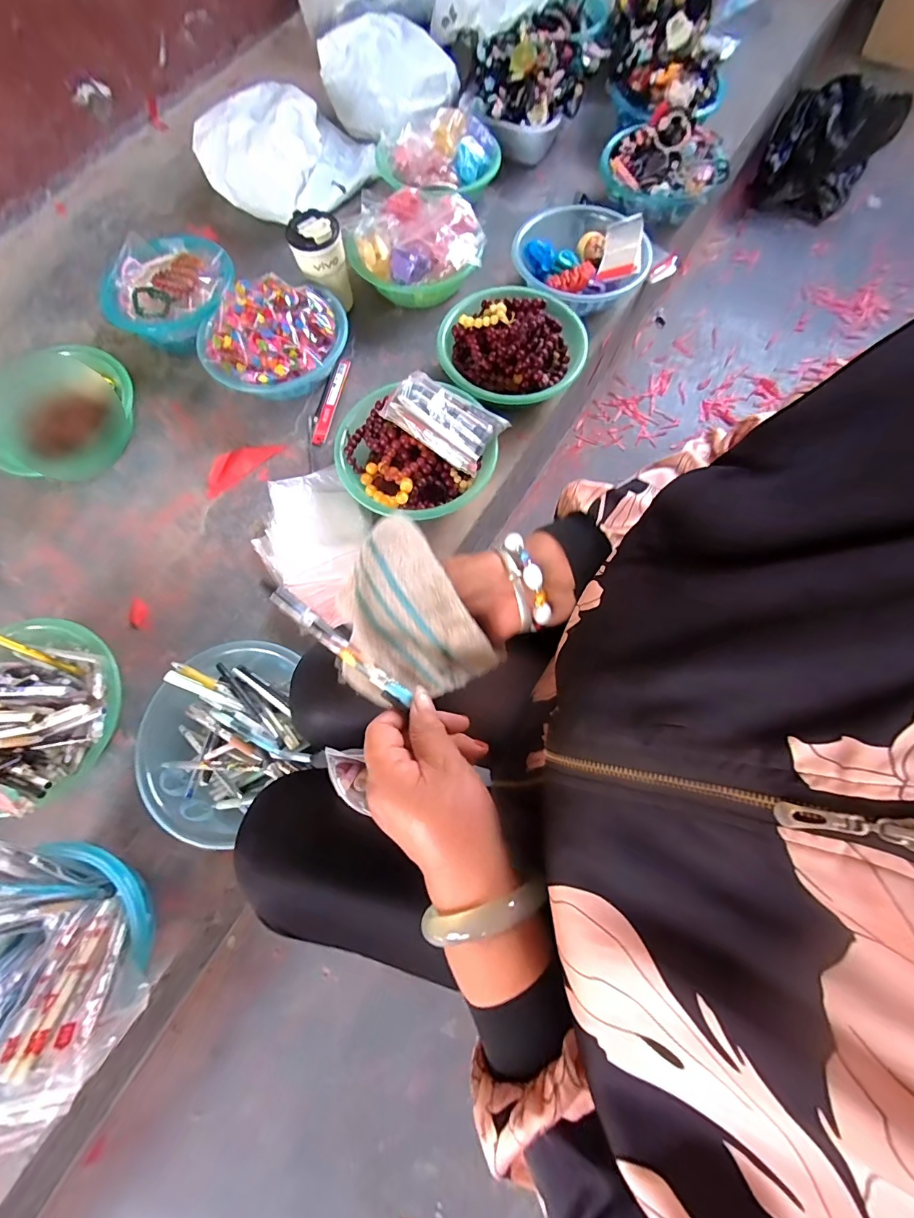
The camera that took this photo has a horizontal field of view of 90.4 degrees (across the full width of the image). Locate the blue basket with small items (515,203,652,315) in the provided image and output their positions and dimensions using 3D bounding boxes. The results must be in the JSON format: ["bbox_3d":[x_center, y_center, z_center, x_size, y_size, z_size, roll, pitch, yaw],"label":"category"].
[{"bbox_3d":[0.226,-0.630,0.829,0.225,0.081,0.244,-1,72,2],"label":"blue basket with small items"}]

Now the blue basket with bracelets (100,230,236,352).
[{"bbox_3d":[-0.510,-0.575,0.822,0.216,0.102,0.223,-1,72,2],"label":"blue basket with bracelets"}]

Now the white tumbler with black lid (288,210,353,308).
[{"bbox_3d":[-0.232,-0.593,0.790,0.085,0.138,0.091,-11,72,-3],"label":"white tumbler with black lid"}]

